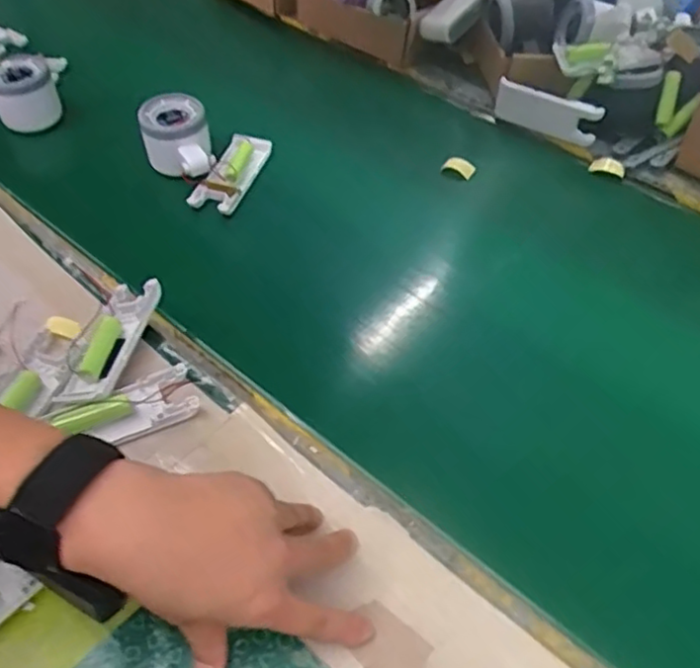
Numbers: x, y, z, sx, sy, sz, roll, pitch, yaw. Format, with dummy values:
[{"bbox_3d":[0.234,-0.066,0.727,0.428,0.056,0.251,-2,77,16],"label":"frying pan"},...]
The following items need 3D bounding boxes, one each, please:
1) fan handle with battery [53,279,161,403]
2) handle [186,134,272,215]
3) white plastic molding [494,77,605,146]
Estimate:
[{"bbox_3d":[-0.164,0.005,0.467,0.038,0.023,0.102,11,51,8],"label":"fan handle with battery"},{"bbox_3d":[-0.105,-0.146,0.611,0.038,0.023,0.095,16,51,11],"label":"handle"},{"bbox_3d":[0.192,-0.216,0.665,0.101,0.040,0.008,28,54,20],"label":"white plastic molding"}]

